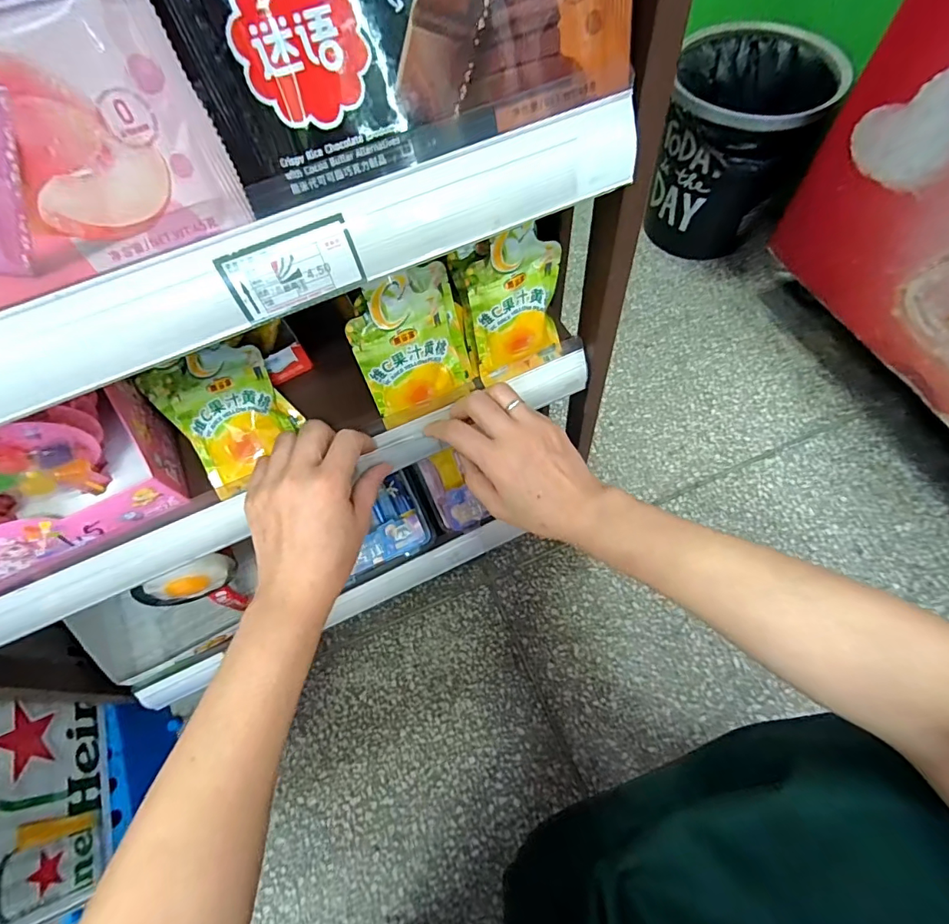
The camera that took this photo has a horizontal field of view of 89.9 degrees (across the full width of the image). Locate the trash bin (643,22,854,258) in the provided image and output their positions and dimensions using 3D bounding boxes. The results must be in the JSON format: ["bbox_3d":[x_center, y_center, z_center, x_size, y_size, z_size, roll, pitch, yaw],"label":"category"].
[{"bbox_3d":[0.452,-0.541,0.854,0.243,0.283,0.255,-1,65,3],"label":"trash bin"}]

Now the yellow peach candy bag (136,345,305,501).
[{"bbox_3d":[-0.198,-0.040,0.386,0.087,0.023,0.111,-30,95,-3],"label":"yellow peach candy bag"}]

